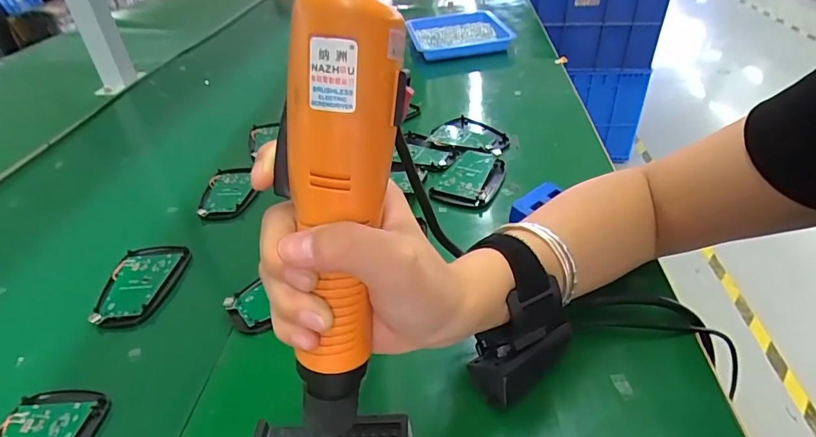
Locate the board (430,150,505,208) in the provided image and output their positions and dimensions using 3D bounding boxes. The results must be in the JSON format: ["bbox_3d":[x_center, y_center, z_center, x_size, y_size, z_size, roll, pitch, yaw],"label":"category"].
[{"bbox_3d":[0.068,-0.044,0.497,0.061,0.012,0.091,15,42,28],"label":"board"}]

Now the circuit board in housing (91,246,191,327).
[{"bbox_3d":[-0.239,0.058,0.420,0.059,0.011,0.093,-5,36,3],"label":"circuit board in housing"}]

